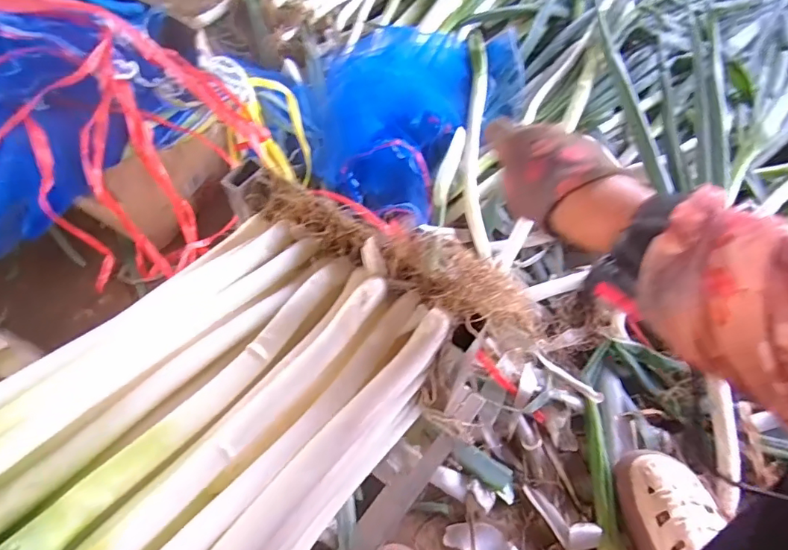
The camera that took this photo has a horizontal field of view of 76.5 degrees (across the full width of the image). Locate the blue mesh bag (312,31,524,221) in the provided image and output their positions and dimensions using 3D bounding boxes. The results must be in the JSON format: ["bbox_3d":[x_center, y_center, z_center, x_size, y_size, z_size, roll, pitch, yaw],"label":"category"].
[{"bbox_3d":[0.012,-0.341,0.939,0.388,0.099,0.485,30,66,16],"label":"blue mesh bag"}]

